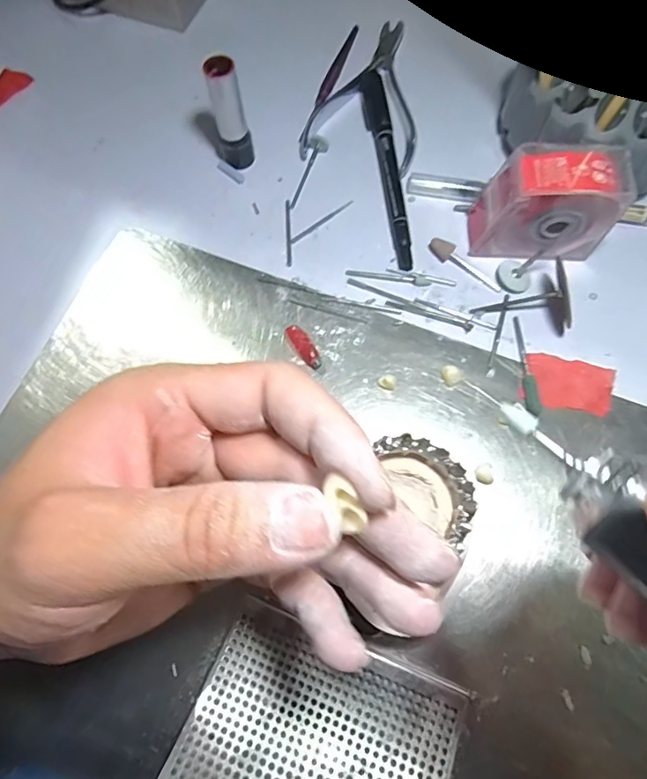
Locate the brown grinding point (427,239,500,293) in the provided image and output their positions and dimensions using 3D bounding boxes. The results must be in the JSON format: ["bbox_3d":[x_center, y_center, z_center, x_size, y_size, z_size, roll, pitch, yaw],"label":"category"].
[{"bbox_3d":[0.077,-0.068,0.267,0.045,0.007,0.009,39,75,14],"label":"brown grinding point"}]

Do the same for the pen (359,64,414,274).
[{"bbox_3d":[0.038,-0.132,0.290,0.014,0.010,0.137,-8,70,-2],"label":"pen"}]

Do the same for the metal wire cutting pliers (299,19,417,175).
[{"bbox_3d":[0.031,-0.186,0.308,0.066,0.007,0.118,13,70,6],"label":"metal wire cutting pliers"}]

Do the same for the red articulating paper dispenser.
[{"bbox_3d":[0.112,-0.092,0.250,0.063,0.055,0.029,6,70,4],"label":"red articulating paper dispenser"}]

